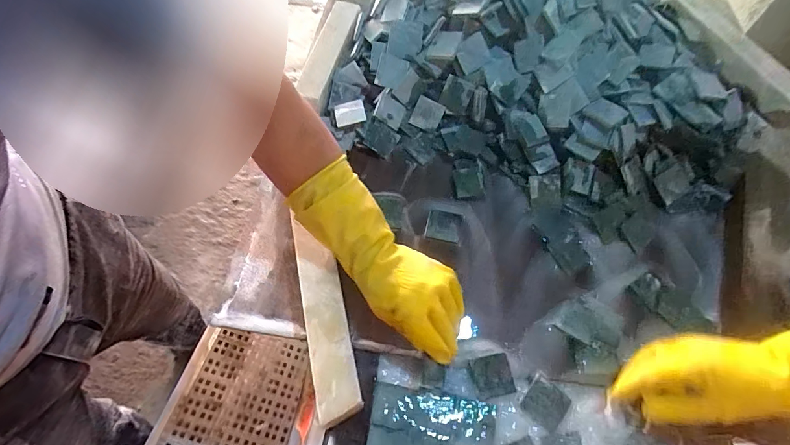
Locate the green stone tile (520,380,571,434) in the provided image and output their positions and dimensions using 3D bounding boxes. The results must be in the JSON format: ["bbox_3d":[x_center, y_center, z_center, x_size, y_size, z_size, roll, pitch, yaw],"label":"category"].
[{"bbox_3d":[0.184,0.222,0.471,0.045,0.004,0.049,36,62,19],"label":"green stone tile"}]

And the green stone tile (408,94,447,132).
[{"bbox_3d":[0.054,-0.181,0.652,0.047,0.050,0.004,26,21,-2],"label":"green stone tile"}]

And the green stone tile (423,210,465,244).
[{"bbox_3d":[0.074,0.005,0.582,0.052,0.012,0.045,15,57,6],"label":"green stone tile"}]

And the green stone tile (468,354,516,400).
[{"bbox_3d":[0.123,0.195,0.487,0.048,0.012,0.045,-10,58,-9],"label":"green stone tile"}]

